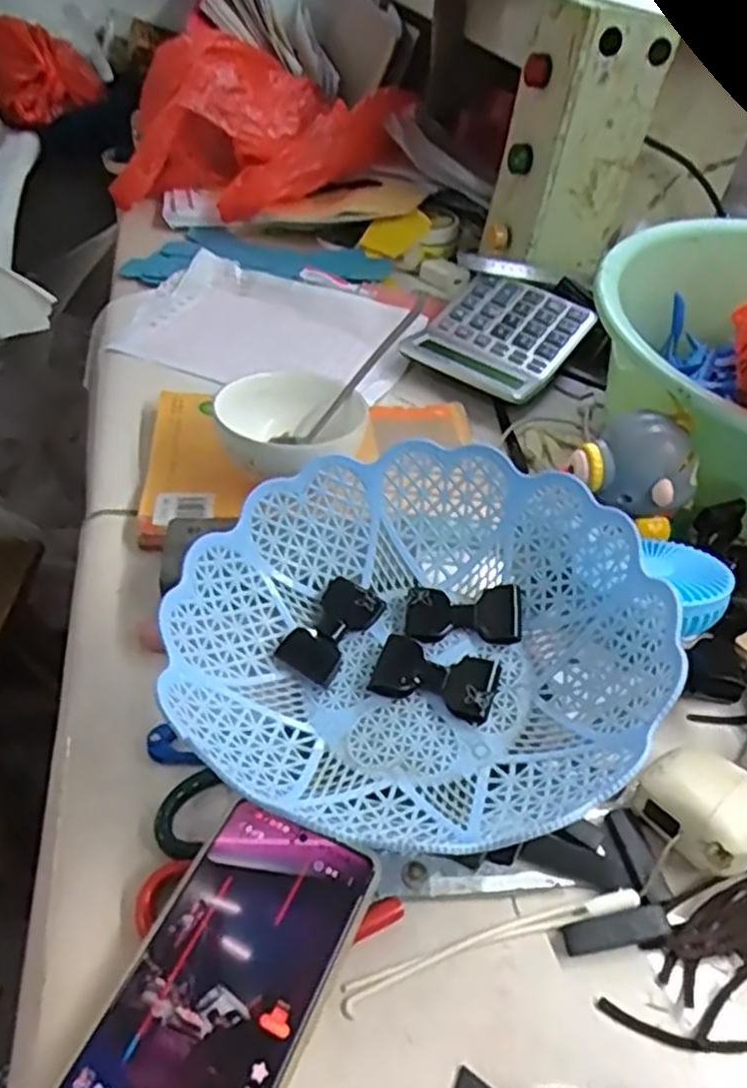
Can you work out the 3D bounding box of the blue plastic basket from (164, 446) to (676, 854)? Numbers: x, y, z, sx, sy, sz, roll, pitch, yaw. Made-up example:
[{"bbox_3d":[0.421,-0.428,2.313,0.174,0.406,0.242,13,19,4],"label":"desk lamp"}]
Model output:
[{"bbox_3d":[0.018,0.052,0.394,0.242,0.100,0.214,4,42,-3],"label":"blue plastic basket"}]

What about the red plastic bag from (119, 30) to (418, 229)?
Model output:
[{"bbox_3d":[-0.150,-0.519,0.947,0.233,0.168,0.323,35,49,28],"label":"red plastic bag"}]

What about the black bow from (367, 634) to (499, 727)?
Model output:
[{"bbox_3d":[0.033,0.071,0.398,0.064,0.016,0.037,16,42,10],"label":"black bow"}]

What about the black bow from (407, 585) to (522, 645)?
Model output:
[{"bbox_3d":[0.052,0.039,0.423,0.063,0.015,0.033,7,41,0],"label":"black bow"}]

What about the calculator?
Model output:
[{"bbox_3d":[0.124,-0.206,0.716,0.129,0.023,0.156,32,66,19],"label":"calculator"}]

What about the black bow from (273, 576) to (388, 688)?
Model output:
[{"bbox_3d":[-0.023,0.047,0.426,0.036,0.013,0.067,26,58,21],"label":"black bow"}]

